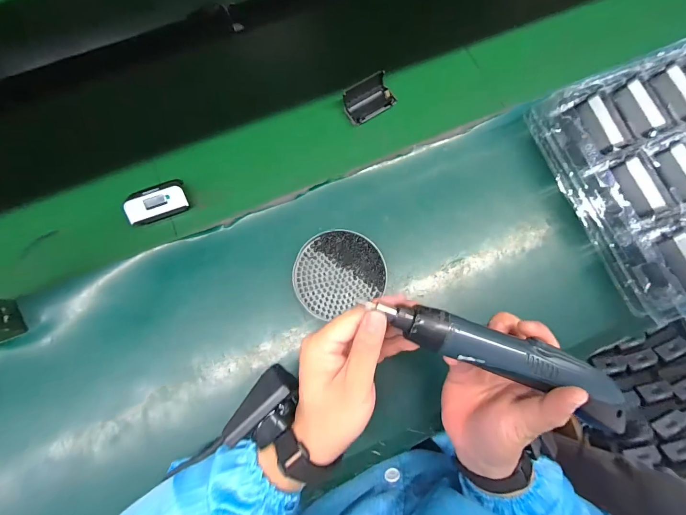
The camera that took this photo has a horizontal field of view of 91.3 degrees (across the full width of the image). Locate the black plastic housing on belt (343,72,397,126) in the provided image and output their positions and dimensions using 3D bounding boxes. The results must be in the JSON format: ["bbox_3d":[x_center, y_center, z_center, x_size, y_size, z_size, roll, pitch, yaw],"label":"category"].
[{"bbox_3d":[0.036,-0.227,0.482,0.072,0.020,0.046,-31,78,-7],"label":"black plastic housing on belt"}]

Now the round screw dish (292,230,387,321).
[{"bbox_3d":[-0.007,0.018,0.425,0.111,0.023,0.099,-24,77,-6],"label":"round screw dish"}]

